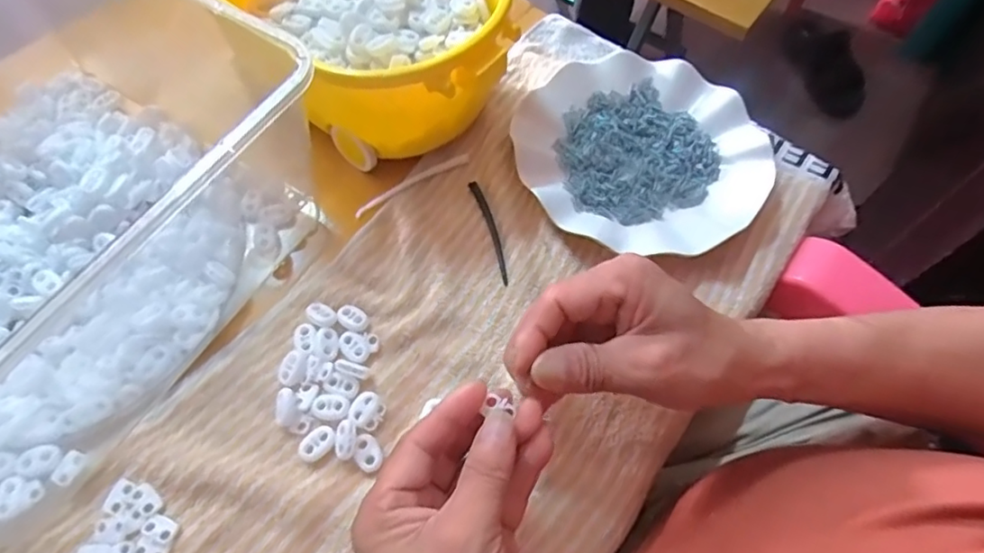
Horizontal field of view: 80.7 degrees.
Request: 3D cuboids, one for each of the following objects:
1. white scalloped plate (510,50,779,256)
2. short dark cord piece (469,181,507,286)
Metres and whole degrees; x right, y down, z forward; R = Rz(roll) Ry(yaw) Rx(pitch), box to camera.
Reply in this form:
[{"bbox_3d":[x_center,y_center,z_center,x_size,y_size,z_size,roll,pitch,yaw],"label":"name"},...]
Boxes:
[{"bbox_3d":[0.109,-0.095,0.436,0.179,0.024,0.175,1,62,-3],"label":"white scalloped plate"},{"bbox_3d":[-0.001,-0.034,0.412,0.008,0.004,0.087,-14,64,-11],"label":"short dark cord piece"}]

